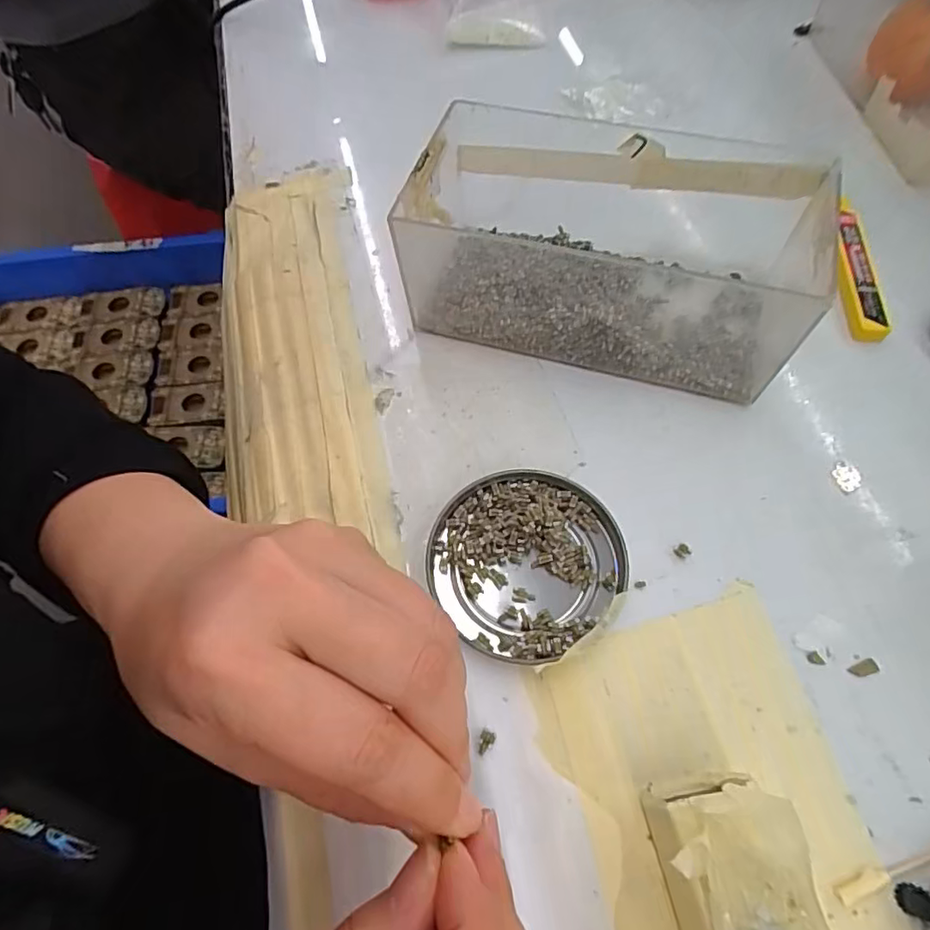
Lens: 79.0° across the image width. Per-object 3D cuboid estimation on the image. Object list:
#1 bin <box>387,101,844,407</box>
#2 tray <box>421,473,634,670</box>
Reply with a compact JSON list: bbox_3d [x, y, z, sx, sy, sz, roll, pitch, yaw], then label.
[{"bbox_3d":[0.075,-0.106,0.275,0.193,0.069,0.102,14,64,10],"label":"bin"},{"bbox_3d":[0.026,0.039,0.233,0.077,0.011,0.077,-1,62,2],"label":"tray"}]

